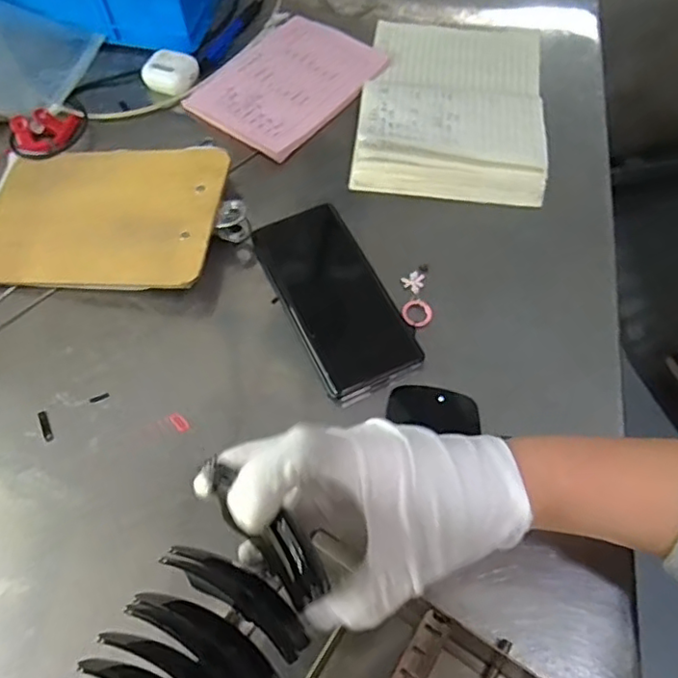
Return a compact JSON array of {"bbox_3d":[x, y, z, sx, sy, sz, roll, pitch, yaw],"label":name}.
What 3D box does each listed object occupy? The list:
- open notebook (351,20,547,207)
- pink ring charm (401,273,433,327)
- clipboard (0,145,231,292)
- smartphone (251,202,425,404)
[{"bbox_3d":[0.111,-0.234,0.582,0.168,0.020,0.236,6,61,5],"label":"open notebook"},{"bbox_3d":[0.063,-0.032,0.484,0.023,0.005,0.050,2,61,2],"label":"pink ring charm"},{"bbox_3d":[-0.206,-0.108,0.513,0.212,0.033,0.142,4,61,3],"label":"clipboard"},{"bbox_3d":[-0.005,-0.035,0.481,0.077,0.015,0.164,-24,63,-11],"label":"smartphone"}]

